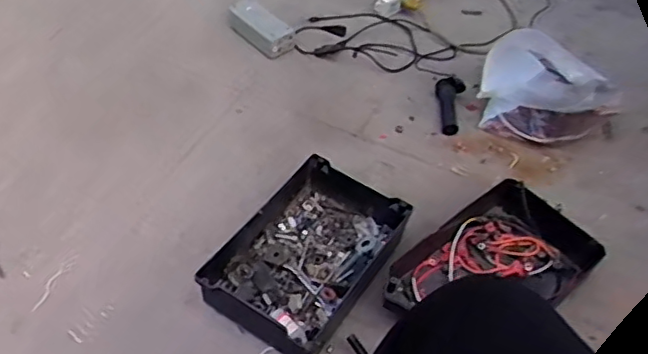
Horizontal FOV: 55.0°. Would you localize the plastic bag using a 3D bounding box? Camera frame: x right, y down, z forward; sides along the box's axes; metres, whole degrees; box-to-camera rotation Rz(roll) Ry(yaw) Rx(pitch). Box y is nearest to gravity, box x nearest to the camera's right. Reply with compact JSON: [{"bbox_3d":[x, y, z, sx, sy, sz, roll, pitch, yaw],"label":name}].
[{"bbox_3d":[0.468,-0.179,1.307,0.265,0.150,0.218,31,52,22],"label":"plastic bag"}]

